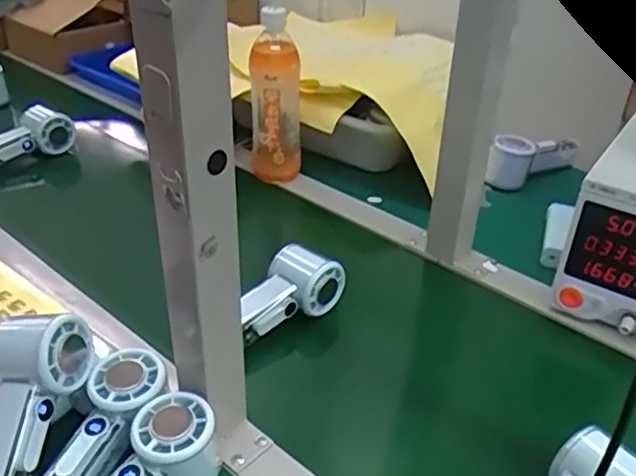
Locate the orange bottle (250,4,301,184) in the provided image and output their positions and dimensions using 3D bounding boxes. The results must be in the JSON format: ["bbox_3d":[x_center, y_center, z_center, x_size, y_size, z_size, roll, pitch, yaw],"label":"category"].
[{"bbox_3d":[-0.053,-0.179,0.835,0.061,0.211,0.065,1,32,-2],"label":"orange bottle"}]

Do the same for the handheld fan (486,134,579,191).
[{"bbox_3d":[0.301,-0.115,0.896,0.164,0.063,0.041,-20,38,-30],"label":"handheld fan"}]

